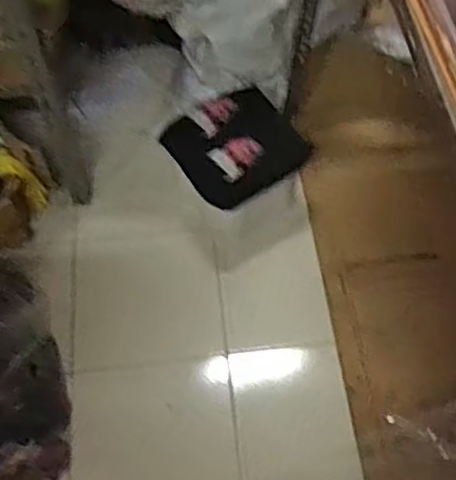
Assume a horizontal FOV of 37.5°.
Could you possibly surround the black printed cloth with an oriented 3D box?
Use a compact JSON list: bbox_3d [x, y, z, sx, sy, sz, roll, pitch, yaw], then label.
[{"bbox_3d":[0.011,-0.203,1.383,0.243,0.046,0.247,-31,62,-16],"label":"black printed cloth"}]

